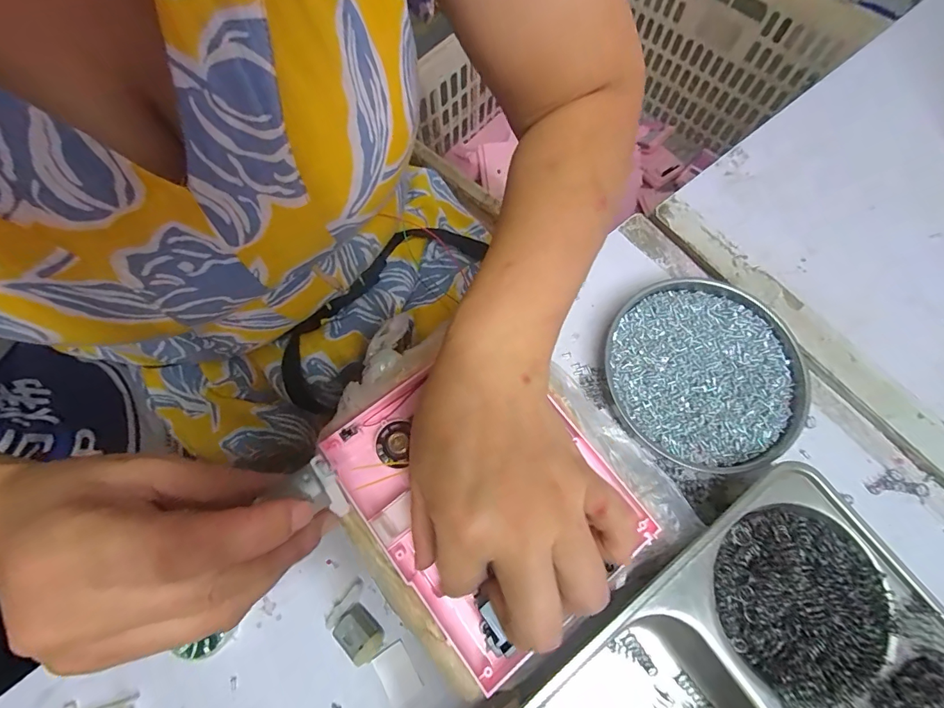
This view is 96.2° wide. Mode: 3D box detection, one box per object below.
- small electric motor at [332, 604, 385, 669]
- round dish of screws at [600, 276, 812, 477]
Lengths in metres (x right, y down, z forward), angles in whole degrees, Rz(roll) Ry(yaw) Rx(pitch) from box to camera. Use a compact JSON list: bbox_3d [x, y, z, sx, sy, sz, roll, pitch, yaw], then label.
[{"bbox_3d":[-0.067,0.168,0.253,0.020,0.018,0.029,-41,76,-13],"label":"small electric motor"},{"bbox_3d":[0.163,0.012,0.302,0.128,0.018,0.134,0,71,0],"label":"round dish of screws"}]

